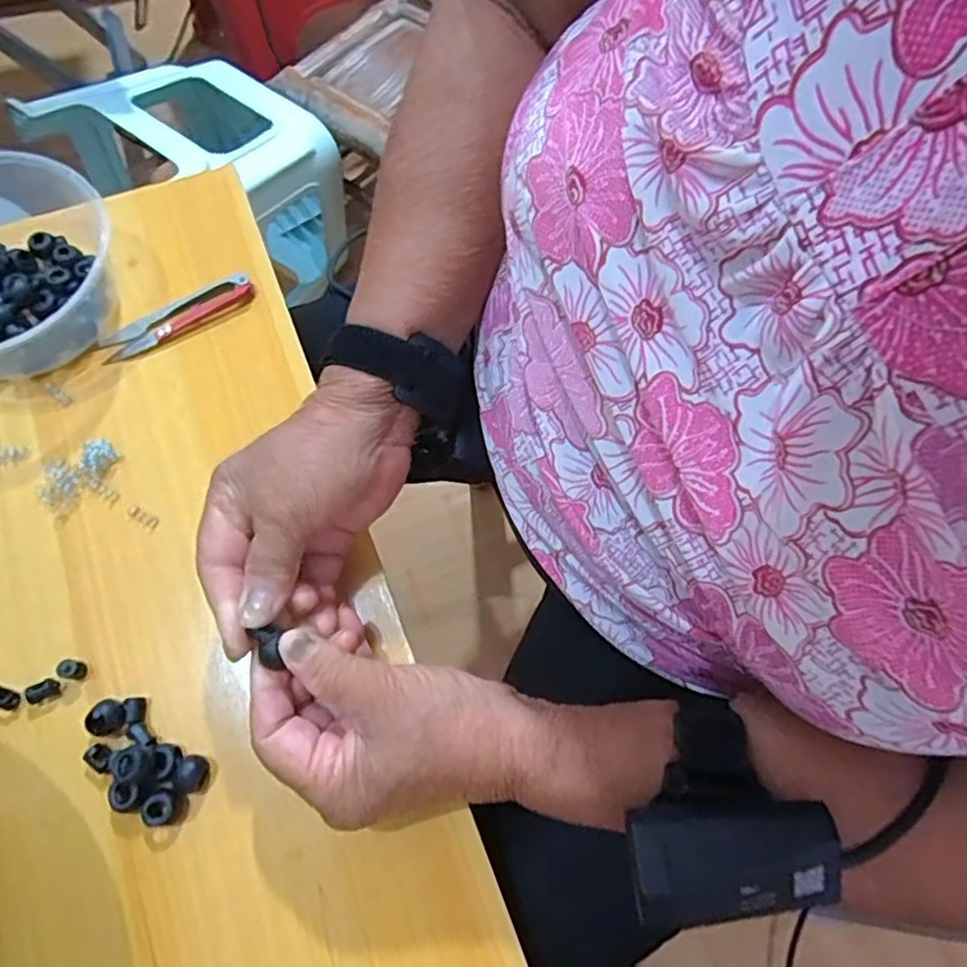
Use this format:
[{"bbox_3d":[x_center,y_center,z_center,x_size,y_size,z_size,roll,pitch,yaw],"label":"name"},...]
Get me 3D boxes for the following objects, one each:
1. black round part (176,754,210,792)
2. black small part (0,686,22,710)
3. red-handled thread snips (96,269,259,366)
[{"bbox_3d":[-0.144,0.144,0.319,0.012,0.010,0.017,-8,70,-5],"label":"black round part"},{"bbox_3d":[-0.247,0.110,0.330,0.017,0.005,0.010,14,70,4],"label":"black small part"},{"bbox_3d":[-0.195,-0.107,0.411,0.100,0.010,0.022,-29,73,-11],"label":"red-handled thread snips"}]

